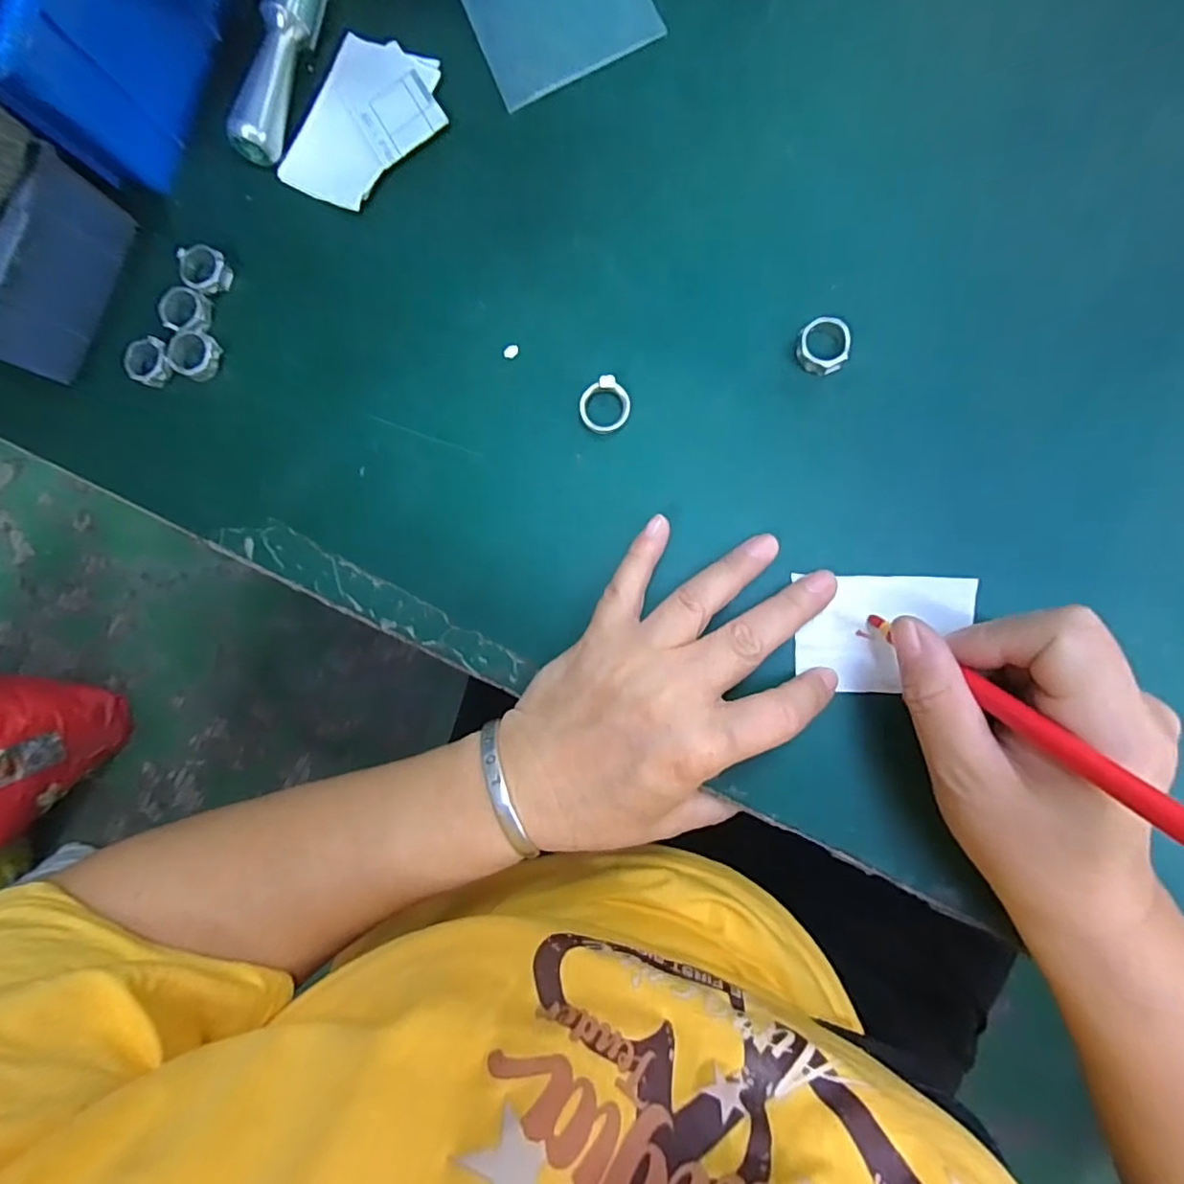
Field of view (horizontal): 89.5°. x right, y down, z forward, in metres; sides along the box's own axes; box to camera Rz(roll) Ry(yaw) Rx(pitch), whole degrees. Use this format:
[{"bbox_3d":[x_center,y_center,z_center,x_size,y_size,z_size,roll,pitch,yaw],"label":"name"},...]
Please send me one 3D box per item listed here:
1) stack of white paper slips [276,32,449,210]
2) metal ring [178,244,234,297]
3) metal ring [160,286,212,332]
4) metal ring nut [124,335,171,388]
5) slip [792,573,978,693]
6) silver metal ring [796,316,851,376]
[{"bbox_3d":[-0.105,-0.219,0.283,0.062,0.007,0.077,26,91,7],"label":"stack of white paper slips"},{"bbox_3d":[-0.185,-0.154,0.288,0.022,0.015,0.021,0,88,7],"label":"metal ring"},{"bbox_3d":[-0.194,-0.134,0.287,0.018,0.014,0.020,6,88,7],"label":"metal ring"},{"bbox_3d":[-0.212,-0.112,0.289,0.021,0.012,0.021,0,88,7],"label":"metal ring nut"},{"bbox_3d":[0.124,0.018,0.254,0.070,0.004,0.049,2,87,6],"label":"slip"},{"bbox_3d":[0.099,-0.106,0.258,0.022,0.011,0.021,0,88,7],"label":"silver metal ring"}]

